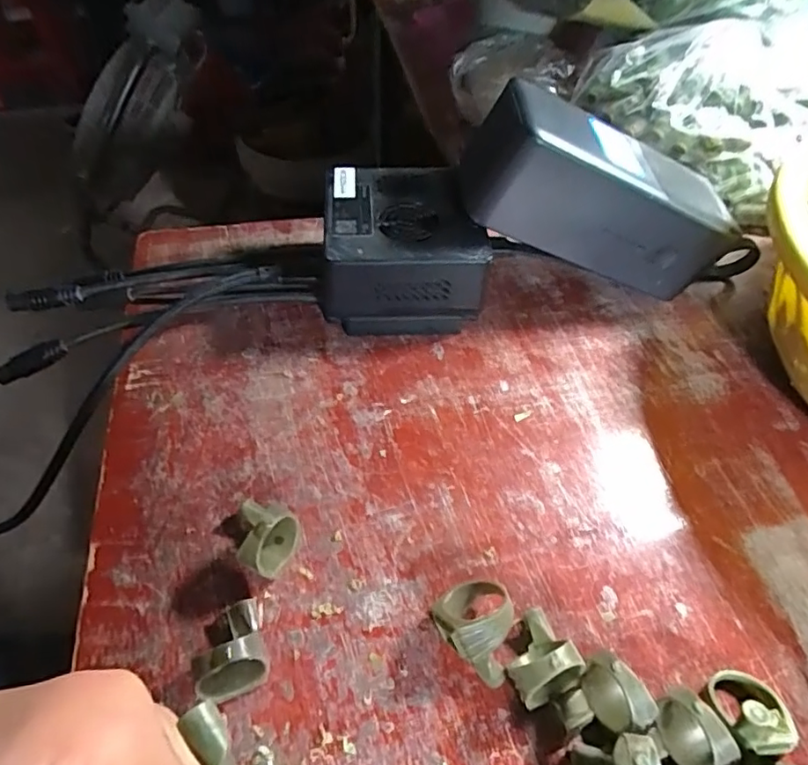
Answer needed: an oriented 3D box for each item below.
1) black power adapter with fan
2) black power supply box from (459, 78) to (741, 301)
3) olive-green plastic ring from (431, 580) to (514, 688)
[{"bbox_3d":[-0.003,-0.067,0.279,0.074,0.055,0.068,-3,53,-4],"label":"black power adapter with fan"},{"bbox_3d":[0.094,-0.088,0.266,0.129,0.053,0.047,20,51,-17],"label":"black power supply box"},{"bbox_3d":[0.023,0.084,0.189,0.025,0.023,0.032,4,53,1],"label":"olive-green plastic ring"}]

